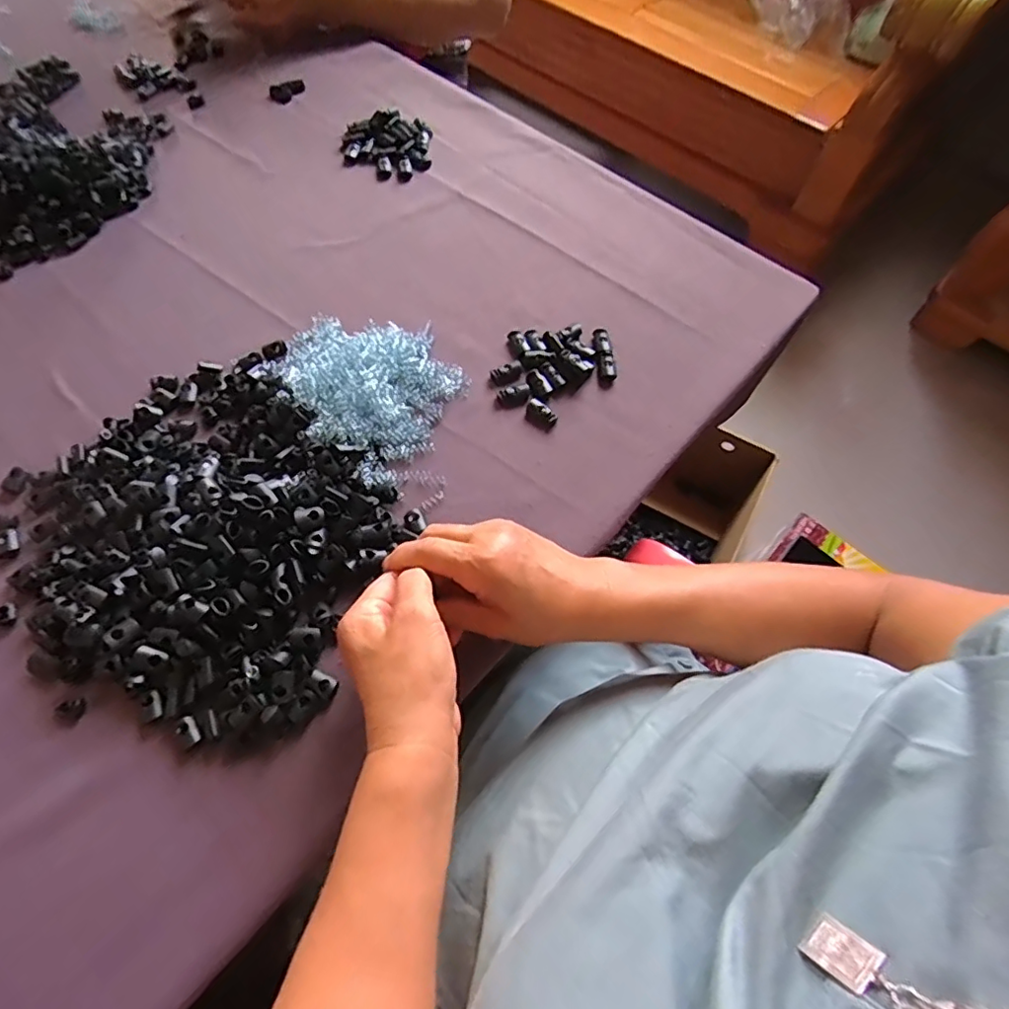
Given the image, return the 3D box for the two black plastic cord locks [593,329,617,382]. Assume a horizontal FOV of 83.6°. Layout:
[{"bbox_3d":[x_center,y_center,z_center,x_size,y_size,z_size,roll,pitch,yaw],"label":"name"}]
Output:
[{"bbox_3d":[0.091,-0.137,0.513,0.014,0.008,0.058,-5,63,-3],"label":"two black plastic cord locks"}]

